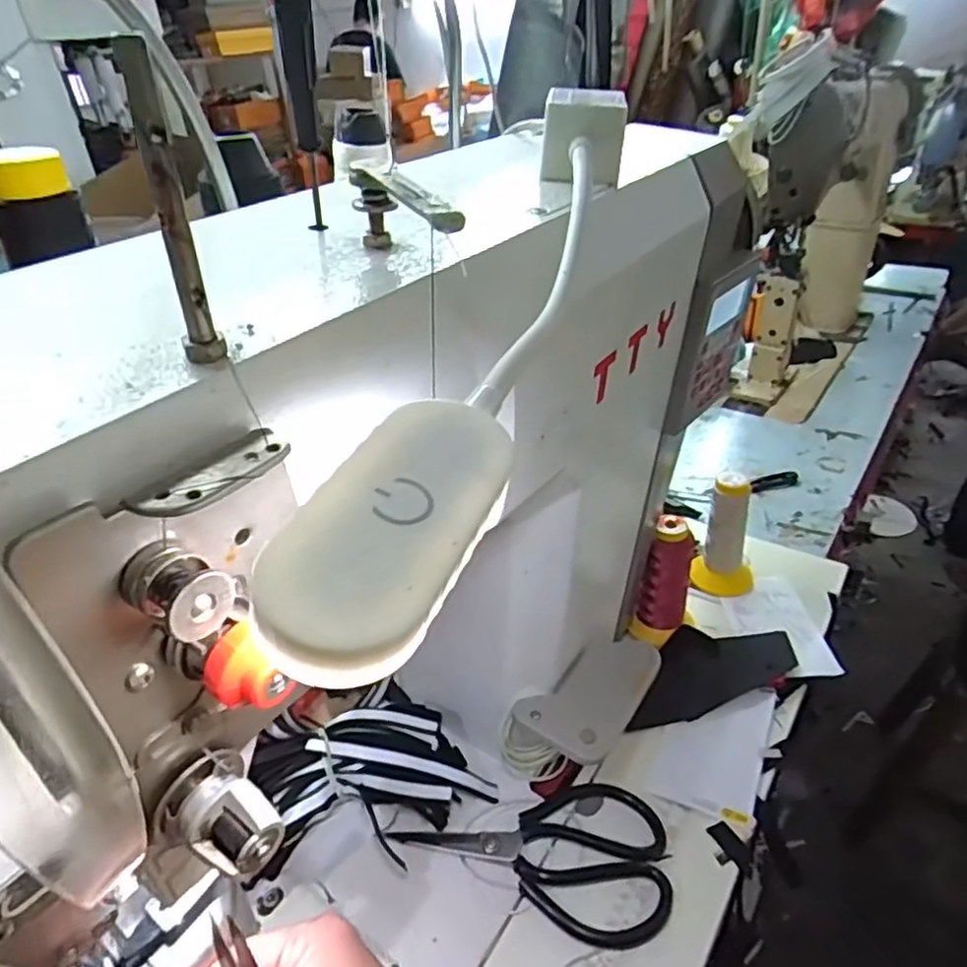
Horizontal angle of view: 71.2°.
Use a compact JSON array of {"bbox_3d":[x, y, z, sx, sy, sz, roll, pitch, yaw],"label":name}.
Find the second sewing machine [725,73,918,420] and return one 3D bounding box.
[{"bbox_3d":[0.523,-0.380,1.037,0.158,0.407,0.441,12,38,25],"label":"second sewing machine"}]

